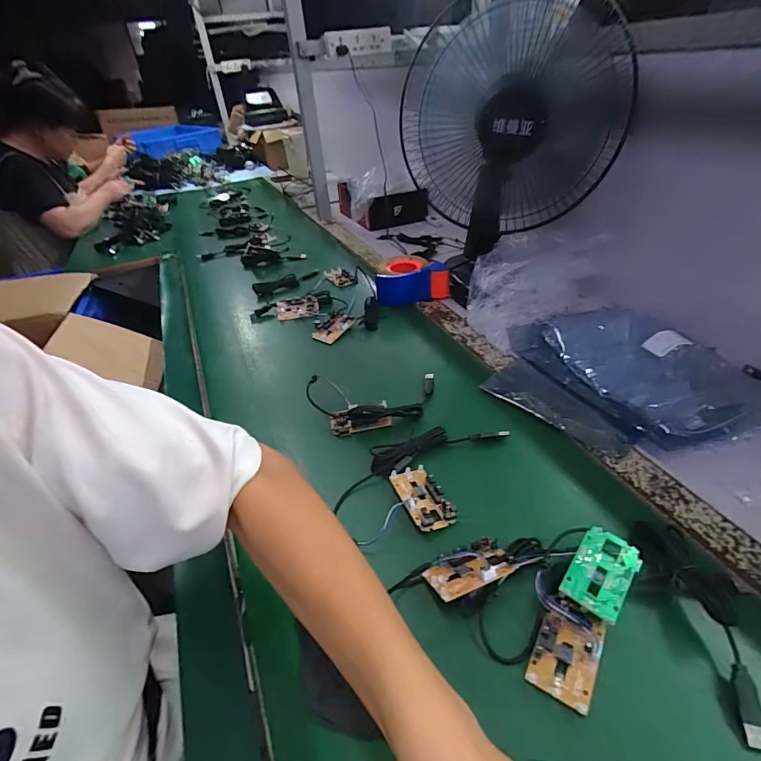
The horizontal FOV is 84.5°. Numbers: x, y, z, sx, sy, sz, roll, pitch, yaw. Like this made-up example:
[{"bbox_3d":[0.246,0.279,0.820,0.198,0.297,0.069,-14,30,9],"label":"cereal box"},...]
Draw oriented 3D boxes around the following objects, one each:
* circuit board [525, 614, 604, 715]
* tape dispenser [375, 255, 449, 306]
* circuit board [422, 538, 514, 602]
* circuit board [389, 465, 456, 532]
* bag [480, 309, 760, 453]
[{"bbox_3d":[0.146,0.214,0.329,0.044,0.014,0.067,18,43,29],"label":"circuit board"},{"bbox_3d":[0.065,-0.207,0.849,0.140,0.063,0.125,-2,37,6],"label":"tape dispenser"},{"bbox_3d":[0.077,0.167,0.374,0.073,0.009,0.043,-16,18,-16],"label":"circuit board"},{"bbox_3d":[0.045,0.126,0.452,0.043,0.023,0.079,-19,39,-15],"label":"circuit board"},{"bbox_3d":[0.313,-0.015,0.570,0.276,0.051,0.313,-24,41,-22],"label":"bag"}]

